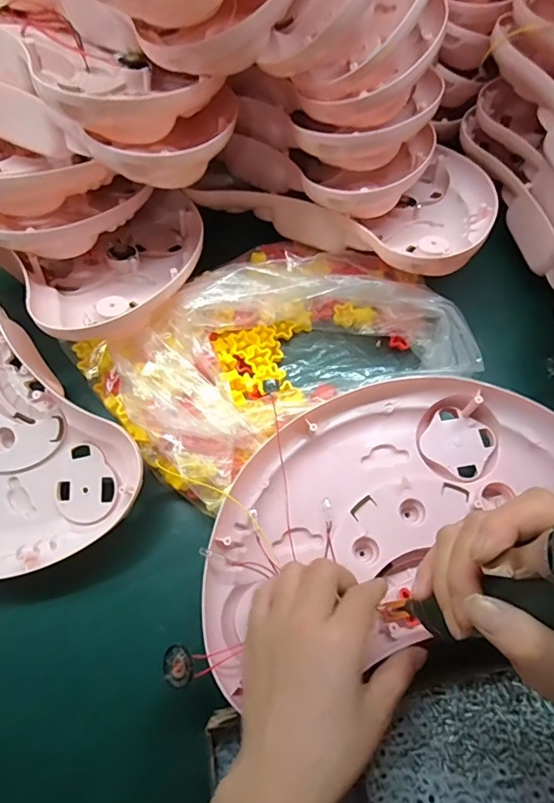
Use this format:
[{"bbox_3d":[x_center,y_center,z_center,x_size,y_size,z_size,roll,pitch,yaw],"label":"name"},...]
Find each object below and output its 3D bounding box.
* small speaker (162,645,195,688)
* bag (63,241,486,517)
[{"bbox_3d":[-0.068,0.181,0.323,0.025,0.004,0.025,-2,85,21],"label":"small speaker"},{"bbox_3d":[-0.005,-0.045,0.444,0.304,0.077,0.225,-33,70,-15],"label":"bag"}]

